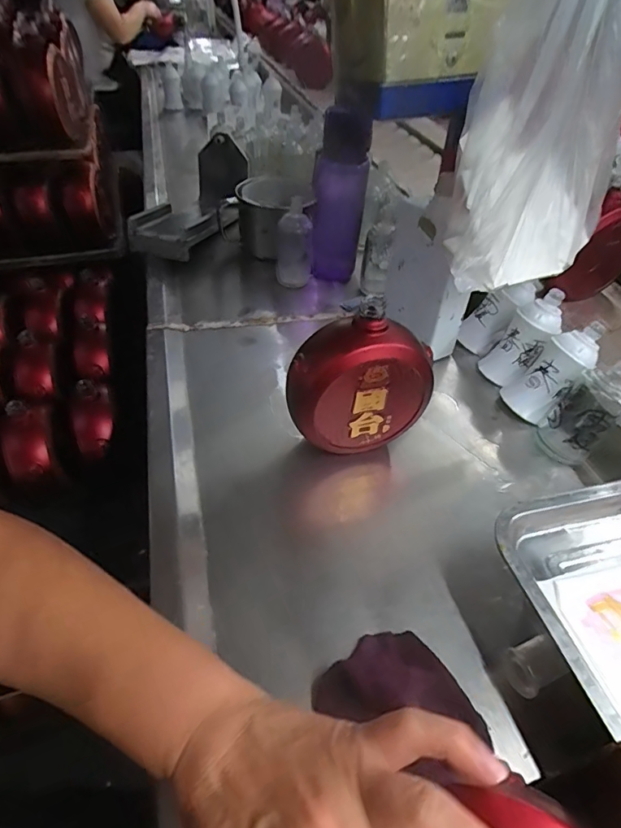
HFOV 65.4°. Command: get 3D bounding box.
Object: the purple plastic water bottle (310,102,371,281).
[{"bbox_3d":[0.041,-0.296,0.691,0.076,0.236,0.062,7,44,6],"label":"purple plastic water bottle"}]

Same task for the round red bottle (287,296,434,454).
[{"bbox_3d":[0.046,-0.023,0.463,0.135,0.154,0.054,-9,45,-10],"label":"round red bottle"}]

